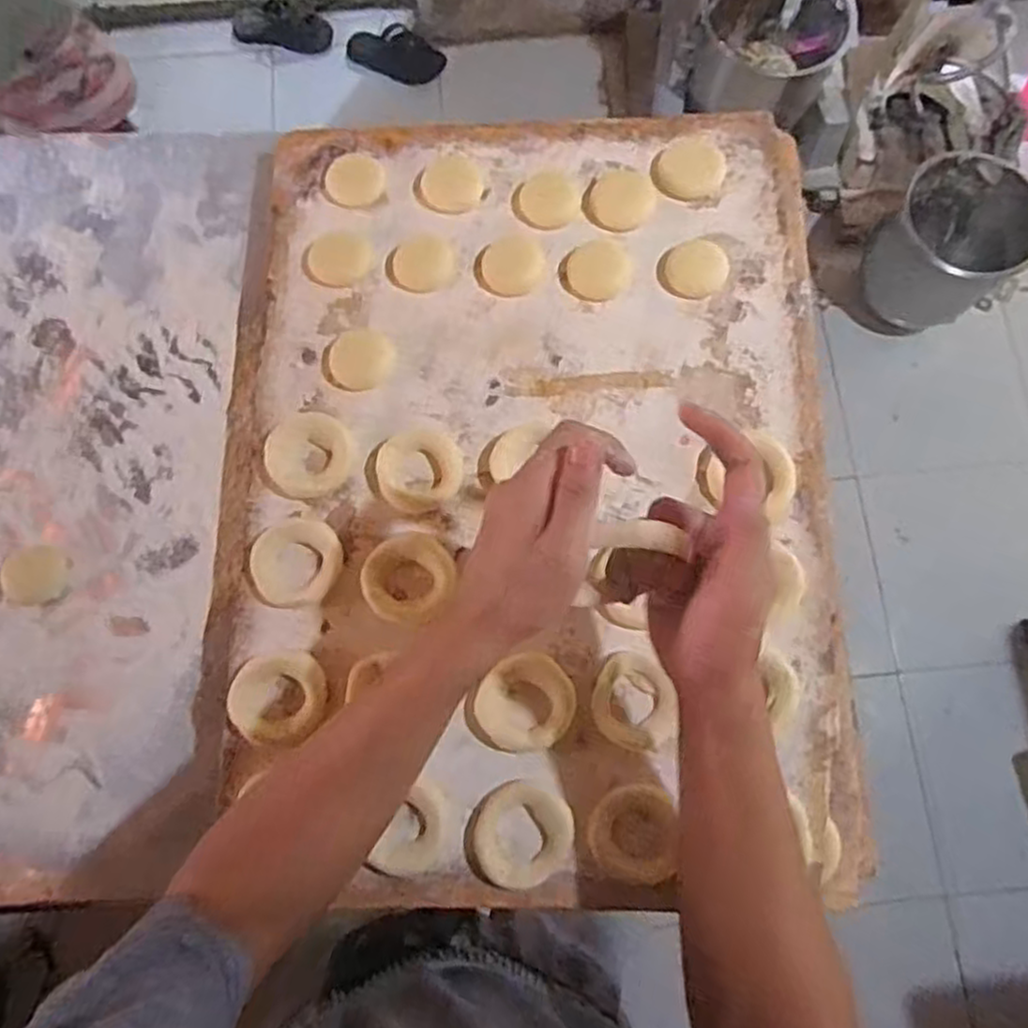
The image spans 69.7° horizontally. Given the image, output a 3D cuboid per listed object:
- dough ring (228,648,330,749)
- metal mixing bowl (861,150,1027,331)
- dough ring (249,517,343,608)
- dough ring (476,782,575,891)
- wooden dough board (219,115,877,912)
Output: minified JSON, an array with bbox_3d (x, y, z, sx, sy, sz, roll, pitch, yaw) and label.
[{"bbox_3d":[-0.161,0.126,0.508,0.064,0.020,0.063,-1,75,2],"label":"dough ring"},{"bbox_3d":[0.871,-0.531,1.481,0.238,0.246,0.260,-1,75,2],"label":"metal mixing bowl"},{"bbox_3d":[-0.157,0.035,0.529,0.064,0.015,0.061,-1,75,2],"label":"dough ring"},{"bbox_3d":[0.004,0.210,0.482,0.060,0.010,0.065,-1,75,2],"label":"dough ring"},{"bbox_3d":[0.019,-0.038,0.556,0.447,0.031,0.596,-1,75,2],"label":"wooden dough board"}]

